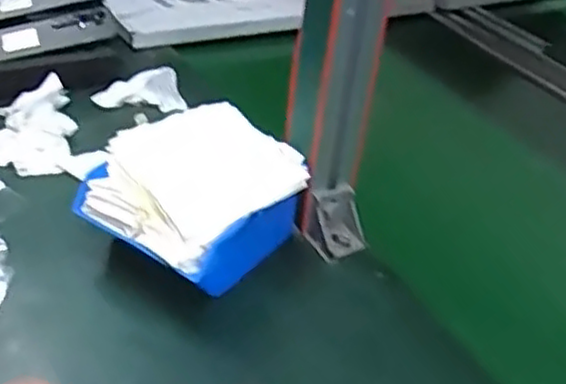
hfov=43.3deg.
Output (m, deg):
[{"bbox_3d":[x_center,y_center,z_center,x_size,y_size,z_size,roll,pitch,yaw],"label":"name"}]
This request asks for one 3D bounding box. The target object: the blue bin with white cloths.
[{"bbox_3d":[-0.068,0.006,0.534,0.136,0.081,0.130,27,39,25],"label":"blue bin with white cloths"}]

